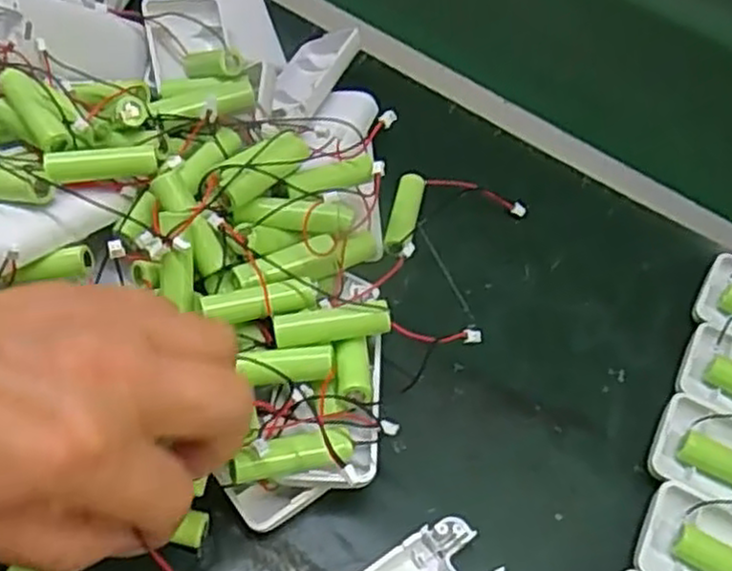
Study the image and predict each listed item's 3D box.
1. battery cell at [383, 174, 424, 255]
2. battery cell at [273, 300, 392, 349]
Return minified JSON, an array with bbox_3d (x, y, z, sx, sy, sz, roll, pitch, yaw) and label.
[{"bbox_3d":[0.021,-0.040,0.414,0.014,0.011,0.050,12,54,5],"label":"battery cell"},{"bbox_3d":[-0.014,0.015,0.321,0.048,0.010,0.012,-6,57,-10],"label":"battery cell"}]

